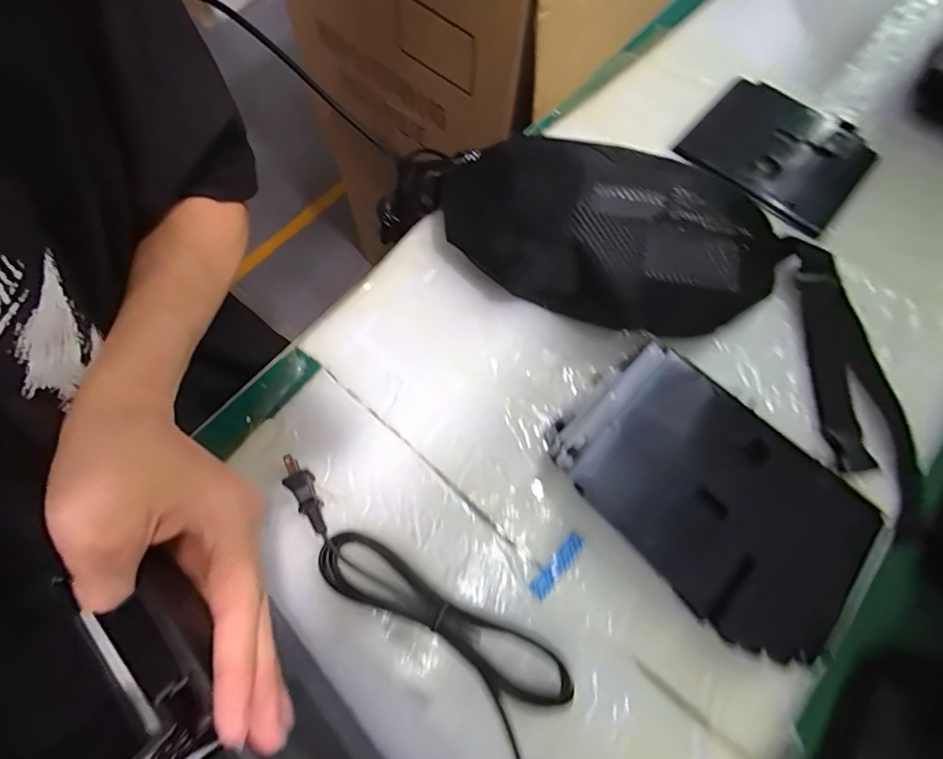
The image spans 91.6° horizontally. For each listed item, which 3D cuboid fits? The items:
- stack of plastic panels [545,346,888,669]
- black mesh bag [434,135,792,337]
[{"bbox_3d":[0.158,0.078,0.309,0.211,0.043,0.134,38,76,12],"label":"stack of plastic panels"},{"bbox_3d":[0.105,-0.103,0.350,0.281,0.089,0.117,15,72,5],"label":"black mesh bag"}]

